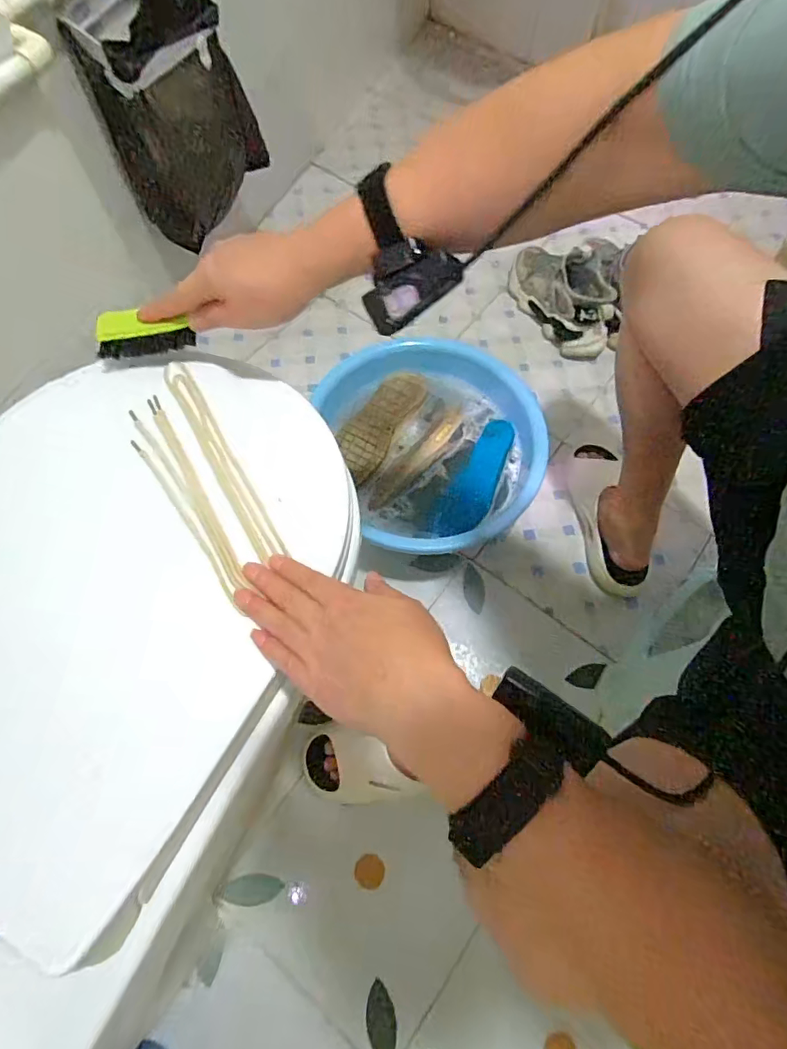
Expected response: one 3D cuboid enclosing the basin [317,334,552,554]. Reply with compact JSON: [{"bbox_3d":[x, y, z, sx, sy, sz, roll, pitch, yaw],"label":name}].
[{"bbox_3d":[0.075,-0.137,0.864,0.325,0.138,0.332,0,69,-1],"label":"basin"}]

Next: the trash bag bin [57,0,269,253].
[{"bbox_3d":[-0.319,-0.640,0.765,0.126,0.263,0.229,38,73,13],"label":"trash bag bin"}]

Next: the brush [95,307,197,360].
[{"bbox_3d":[-0.223,-0.174,0.457,0.080,0.034,0.032,-12,70,-5],"label":"brush"}]

